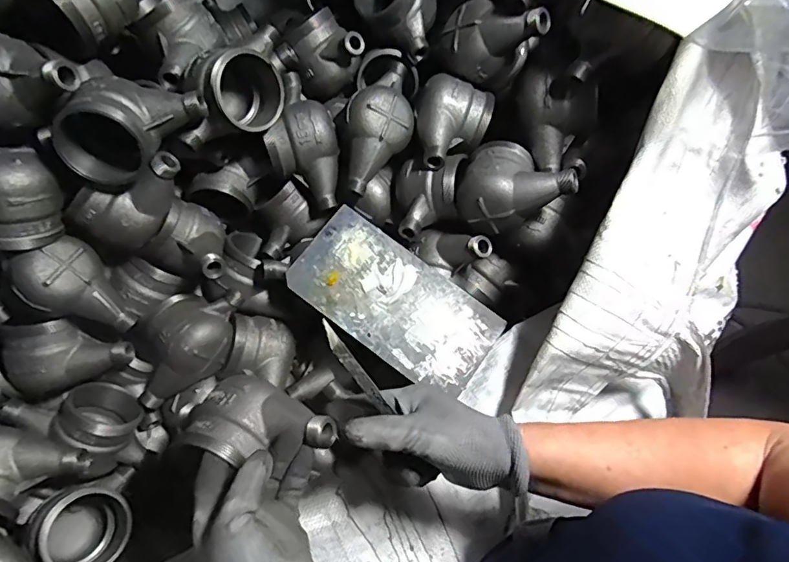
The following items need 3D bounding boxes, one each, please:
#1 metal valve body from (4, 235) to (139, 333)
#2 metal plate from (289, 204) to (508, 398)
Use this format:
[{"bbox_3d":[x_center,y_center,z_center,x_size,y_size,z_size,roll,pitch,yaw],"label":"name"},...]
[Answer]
[{"bbox_3d":[-0.354,0.003,0.536,0.082,0.123,0.076,-1,63,35],"label":"metal valve body"},{"bbox_3d":[0.002,0.023,0.563,0.237,0.007,0.121,36,76,5],"label":"metal plate"}]

